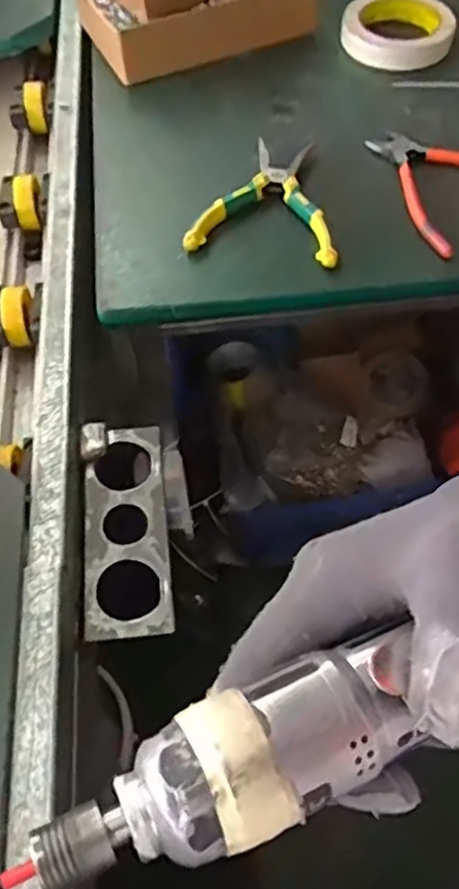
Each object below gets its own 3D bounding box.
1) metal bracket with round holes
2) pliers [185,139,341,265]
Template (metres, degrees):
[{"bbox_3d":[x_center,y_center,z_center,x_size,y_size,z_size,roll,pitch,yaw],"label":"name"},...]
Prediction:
[{"bbox_3d":[-0.068,0.054,0.449,0.052,0.010,0.146,-5,59,-3],"label":"metal bracket with round holes"},{"bbox_3d":[0.036,-0.197,0.541,0.114,0.031,0.131,12,60,7],"label":"pliers"}]

